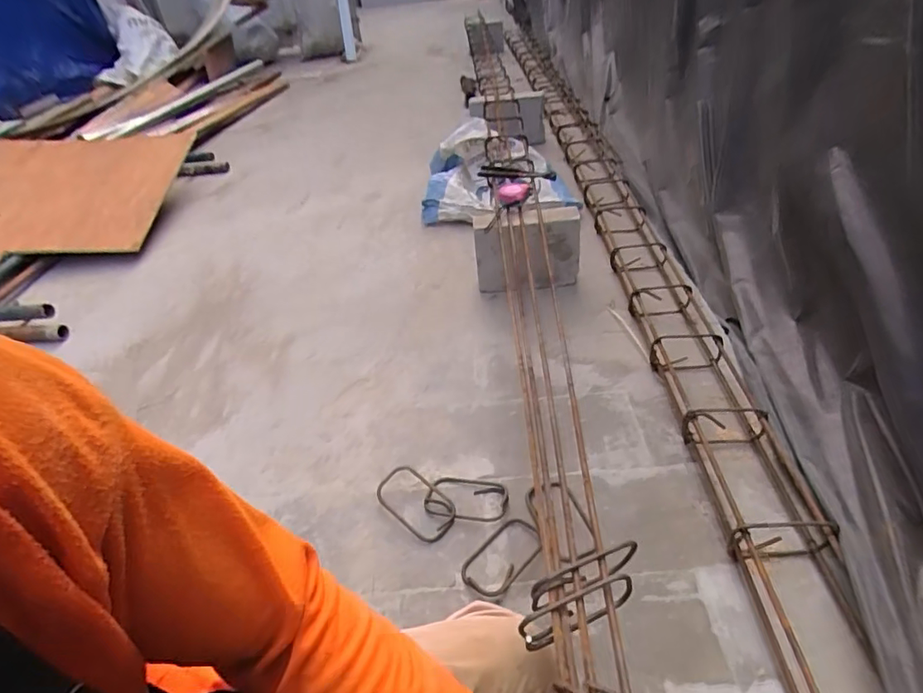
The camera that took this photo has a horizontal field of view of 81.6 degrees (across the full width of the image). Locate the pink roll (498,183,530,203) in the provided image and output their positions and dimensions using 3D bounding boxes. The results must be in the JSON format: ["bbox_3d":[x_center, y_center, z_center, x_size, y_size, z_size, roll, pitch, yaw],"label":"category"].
[{"bbox_3d":[0.142,-0.418,1.457,0.085,0.053,0.042,-1,39,8],"label":"pink roll"}]

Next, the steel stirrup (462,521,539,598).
[{"bbox_3d":[0.068,0.338,0.865,0.145,0.010,0.081,-35,47,-30],"label":"steel stirrup"}]

